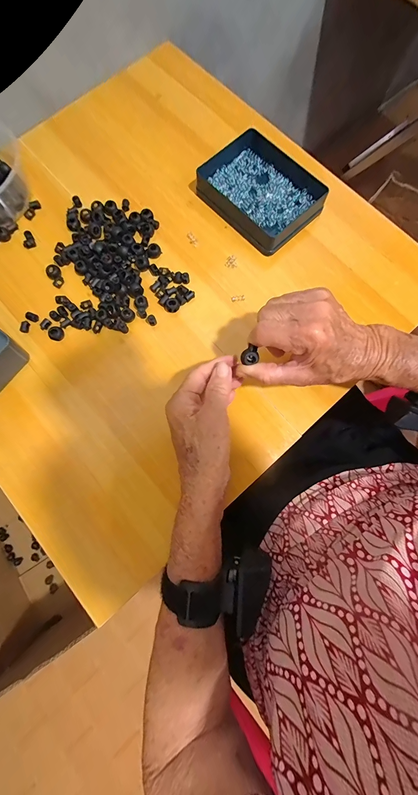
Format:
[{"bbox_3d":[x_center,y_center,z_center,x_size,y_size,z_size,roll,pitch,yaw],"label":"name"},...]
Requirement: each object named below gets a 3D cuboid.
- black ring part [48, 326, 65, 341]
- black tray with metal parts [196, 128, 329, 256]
[{"bbox_3d":[-0.192,-0.081,0.357,0.015,0.009,0.017,-1,78,1],"label":"black ring part"},{"bbox_3d":[0.072,-0.288,0.388,0.130,0.026,0.156,-42,81,-7],"label":"black tray with metal parts"}]

